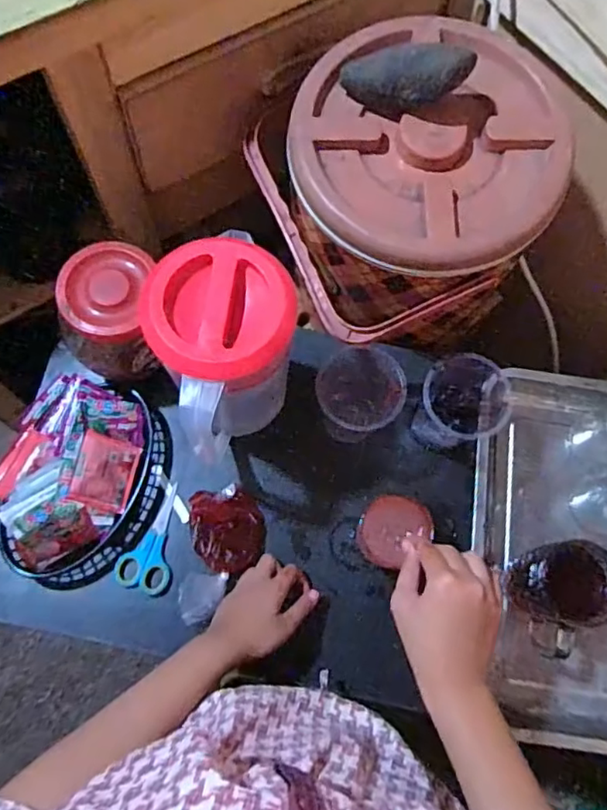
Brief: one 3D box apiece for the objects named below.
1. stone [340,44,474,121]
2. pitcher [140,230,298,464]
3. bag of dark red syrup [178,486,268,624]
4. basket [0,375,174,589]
[{"bbox_3d":[0.096,-0.306,0.557,0.112,0.040,0.050,-14,74,-6],"label":"stone"},{"bbox_3d":[-0.072,-0.050,0.597,0.118,0.229,0.130,-15,74,-6],"label":"pitcher"},{"bbox_3d":[-0.085,0.158,0.639,0.080,0.038,0.139,5,73,0],"label":"bag of dark red syrup"},{"bbox_3d":[-0.237,0.081,0.637,0.152,0.075,0.209,17,74,3],"label":"basket"}]

